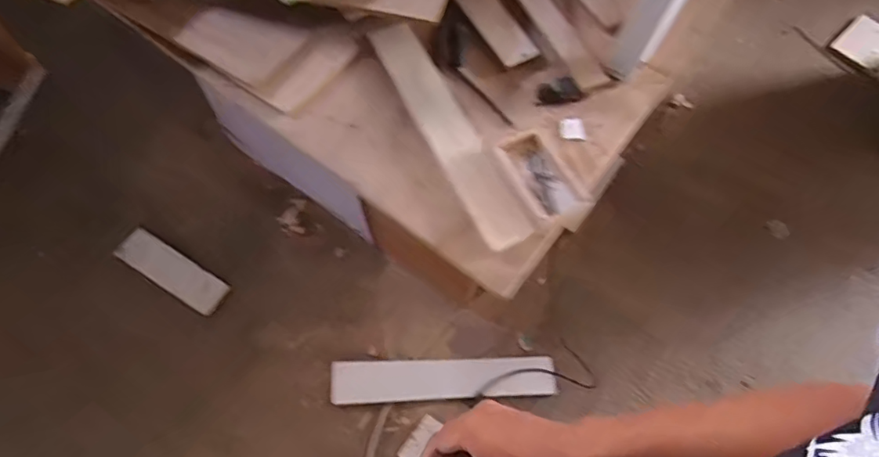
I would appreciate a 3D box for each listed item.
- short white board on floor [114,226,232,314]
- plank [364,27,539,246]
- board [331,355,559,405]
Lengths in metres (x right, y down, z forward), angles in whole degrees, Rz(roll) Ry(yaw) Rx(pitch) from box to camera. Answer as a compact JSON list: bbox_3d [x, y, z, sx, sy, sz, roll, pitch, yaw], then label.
[{"bbox_3d":[-0.742,0.118,1.485,0.317,0.015,0.099,34,66,0],"label":"short white board on floor"},{"bbox_3d":[0.010,-0.158,0.818,0.072,0.028,0.431,-25,68,-15],"label":"plank"},{"bbox_3d":[0.011,0.397,1.403,0.580,0.015,0.103,-2,75,1],"label":"board"}]

